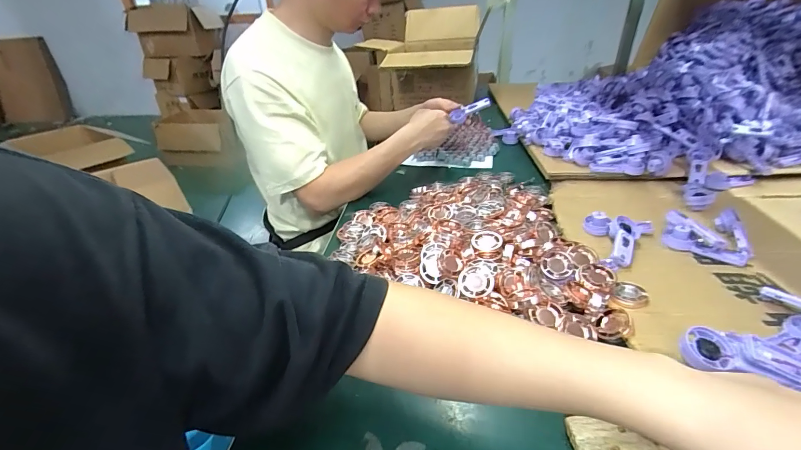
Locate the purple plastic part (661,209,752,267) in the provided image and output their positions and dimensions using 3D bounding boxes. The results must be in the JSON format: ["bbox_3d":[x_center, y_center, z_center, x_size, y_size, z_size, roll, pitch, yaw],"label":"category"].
[{"bbox_3d":[0.431,0.011,0.526,0.096,0.037,0.091,19,36,31],"label":"purple plastic part"}]

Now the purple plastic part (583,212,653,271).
[{"bbox_3d":[0.300,0.015,0.529,0.082,0.034,0.144,21,37,33],"label":"purple plastic part"}]

